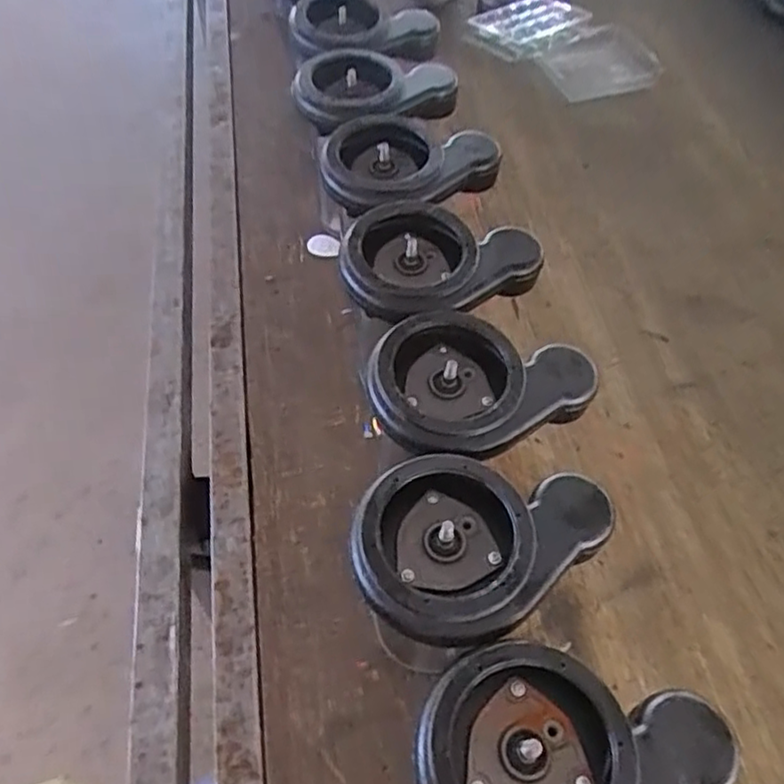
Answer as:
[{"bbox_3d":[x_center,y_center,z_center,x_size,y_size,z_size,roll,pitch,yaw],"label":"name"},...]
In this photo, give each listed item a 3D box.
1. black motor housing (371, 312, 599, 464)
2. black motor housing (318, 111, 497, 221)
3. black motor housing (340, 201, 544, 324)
[{"bbox_3d":[0.061,-0.012,0.514,0.163,0.038,0.126,-26,61,-20],"label":"black motor housing"},{"bbox_3d":[0.011,-0.220,0.644,0.153,0.038,0.112,-33,63,-23],"label":"black motor housing"},{"bbox_3d":[0.036,-0.117,0.581,0.163,0.030,0.124,-25,60,-19],"label":"black motor housing"}]

